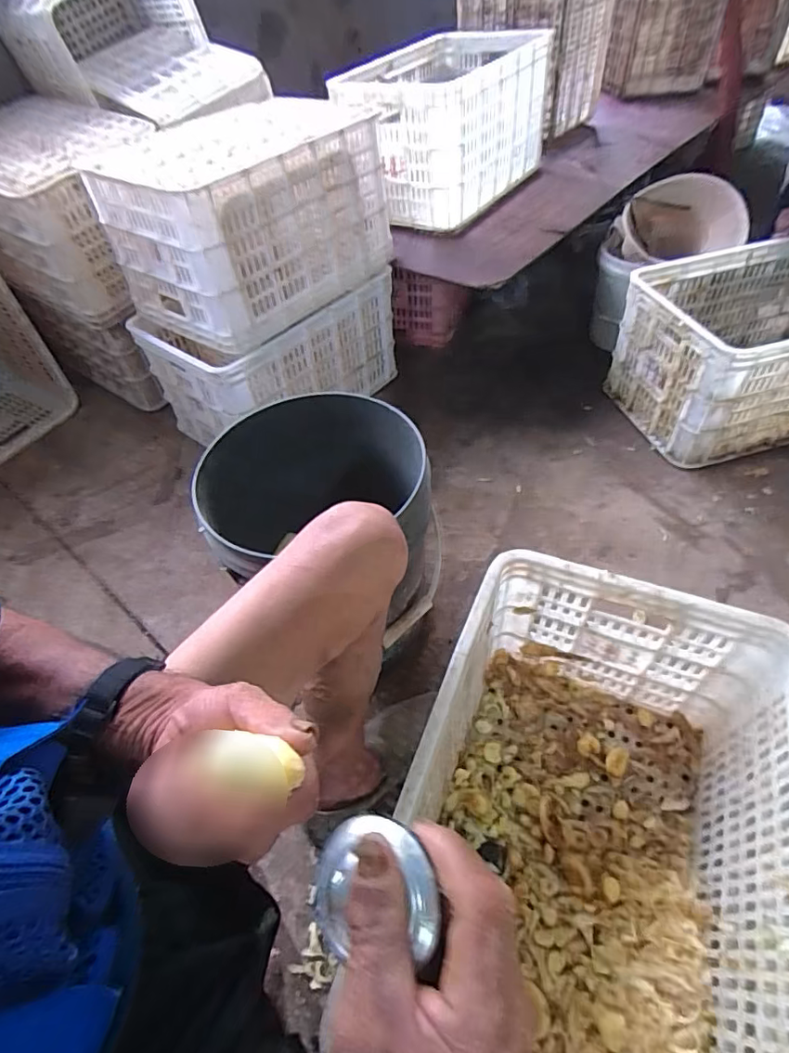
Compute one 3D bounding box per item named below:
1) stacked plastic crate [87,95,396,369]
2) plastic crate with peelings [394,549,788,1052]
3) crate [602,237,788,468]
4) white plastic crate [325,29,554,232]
[{"bbox_3d":[-0.287,-0.656,1.109,0.362,0.295,0.545,34,60,29],"label":"stacked plastic crate"},{"bbox_3d":[0.206,0.347,0.583,0.352,0.297,0.507,17,54,18],"label":"plastic crate with peelings"},{"bbox_3d":[0.829,-0.404,1.158,0.573,0.283,0.360,-17,52,-8],"label":"crate"},{"bbox_3d":[0.139,-1.053,1.370,0.381,0.280,0.566,23,56,23],"label":"white plastic crate"}]

